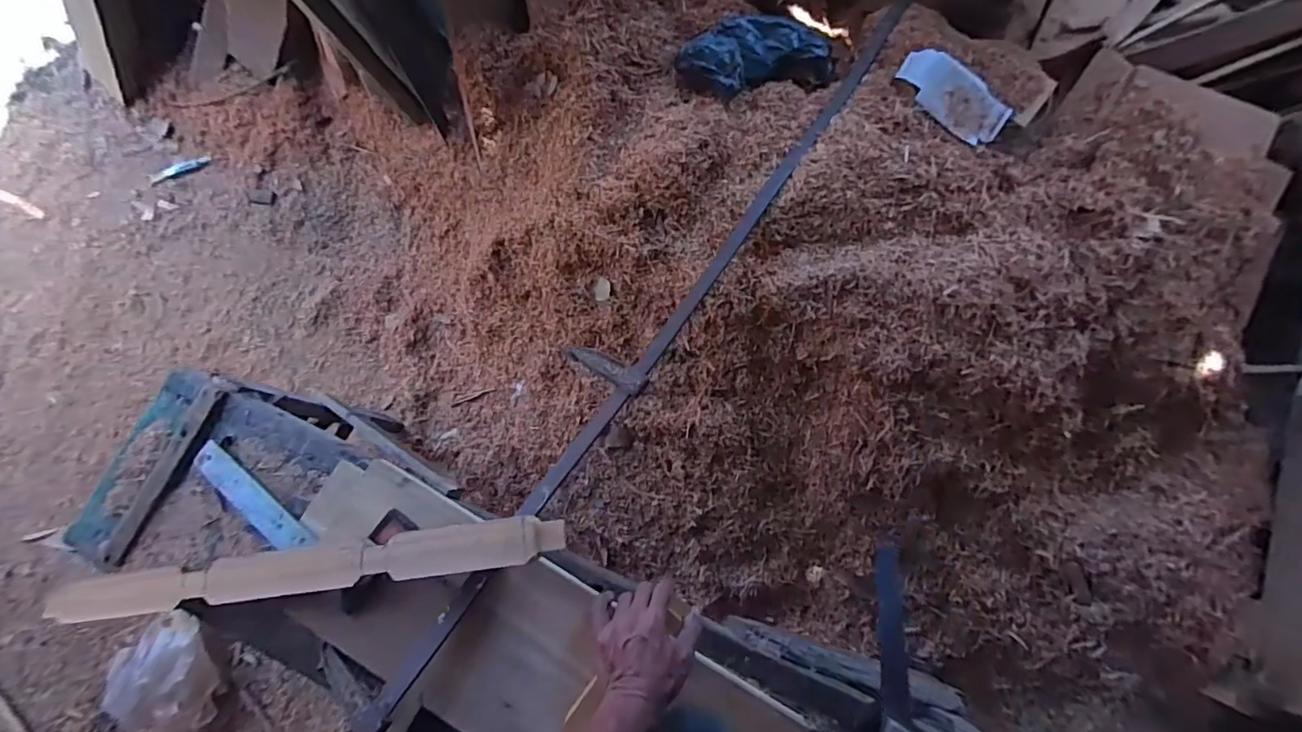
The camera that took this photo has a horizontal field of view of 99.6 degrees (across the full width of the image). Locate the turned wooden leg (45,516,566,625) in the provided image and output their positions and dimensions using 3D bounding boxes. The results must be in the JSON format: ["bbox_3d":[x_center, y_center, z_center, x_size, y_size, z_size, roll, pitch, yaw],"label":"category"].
[{"bbox_3d":[-0.431,0.247,0.658,0.679,0.035,0.052,-11,78,10],"label":"turned wooden leg"}]

